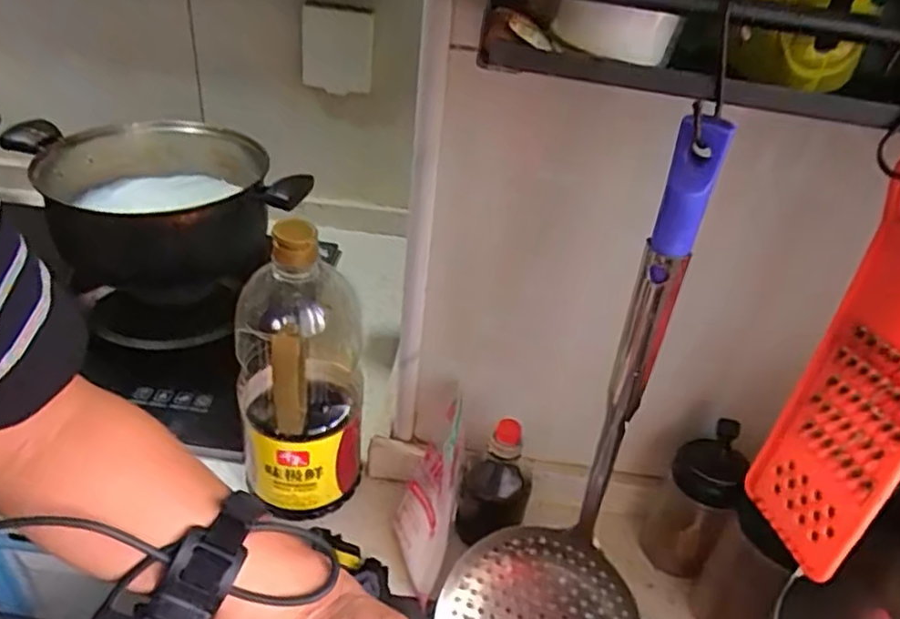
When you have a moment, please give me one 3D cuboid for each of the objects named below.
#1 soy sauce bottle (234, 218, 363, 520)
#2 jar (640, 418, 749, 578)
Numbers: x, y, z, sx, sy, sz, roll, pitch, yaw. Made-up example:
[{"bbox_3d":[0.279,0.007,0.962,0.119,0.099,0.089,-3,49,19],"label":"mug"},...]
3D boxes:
[{"bbox_3d":[-0.128,0.043,0.565,0.101,0.258,0.101,-1,36,-11],"label":"soy sauce bottle"},{"bbox_3d":[0.225,0.168,0.594,0.060,0.157,0.060,5,36,-4],"label":"jar"}]

